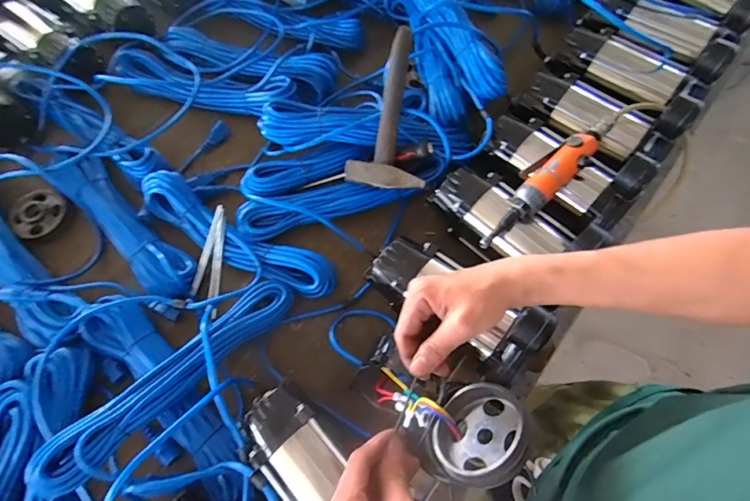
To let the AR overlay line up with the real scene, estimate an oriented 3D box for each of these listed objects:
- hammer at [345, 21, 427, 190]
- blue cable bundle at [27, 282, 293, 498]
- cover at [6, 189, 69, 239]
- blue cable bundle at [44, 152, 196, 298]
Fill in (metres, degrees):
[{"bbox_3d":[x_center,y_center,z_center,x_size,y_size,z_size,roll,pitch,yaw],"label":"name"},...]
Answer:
[{"bbox_3d":[0.030,-0.212,0.631,0.115,0.027,0.235,10,90,6],"label":"hammer"},{"bbox_3d":[-0.252,0.155,0.542,0.075,0.054,0.349,42,62,17],"label":"blue cable bundle"},{"bbox_3d":[-0.556,-0.062,0.697,0.085,0.016,0.083,30,72,13],"label":"cover"},{"bbox_3d":[-0.400,-0.044,0.674,0.338,0.036,0.075,42,75,17],"label":"blue cable bundle"}]

